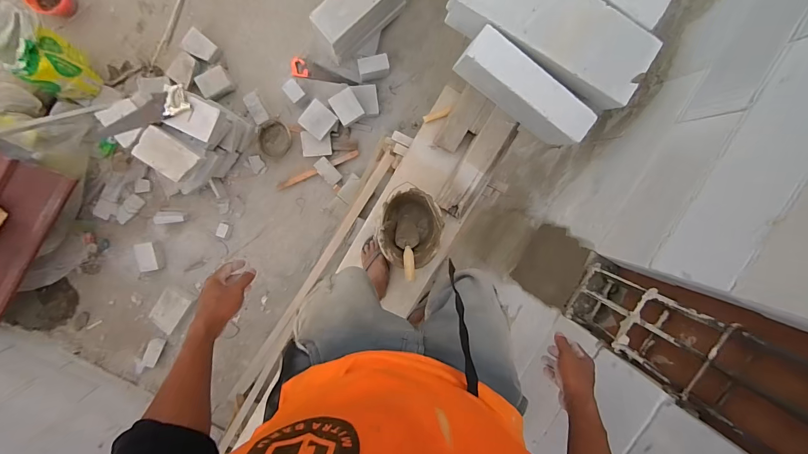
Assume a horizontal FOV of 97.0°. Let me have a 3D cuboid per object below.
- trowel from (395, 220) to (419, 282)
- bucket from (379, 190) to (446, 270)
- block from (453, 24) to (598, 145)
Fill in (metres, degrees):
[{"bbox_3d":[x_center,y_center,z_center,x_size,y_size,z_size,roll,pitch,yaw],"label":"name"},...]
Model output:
[{"bbox_3d":[0.016,0.073,1.238,0.085,0.274,0.088,6,120,-6],"label":"trowel"},{"bbox_3d":[0.015,-0.004,1.250,0.205,0.179,0.262,4,97,-6],"label":"bucket"},{"bbox_3d":[0.363,-0.417,1.122,0.426,0.205,0.112,36,93,-8],"label":"block"}]

